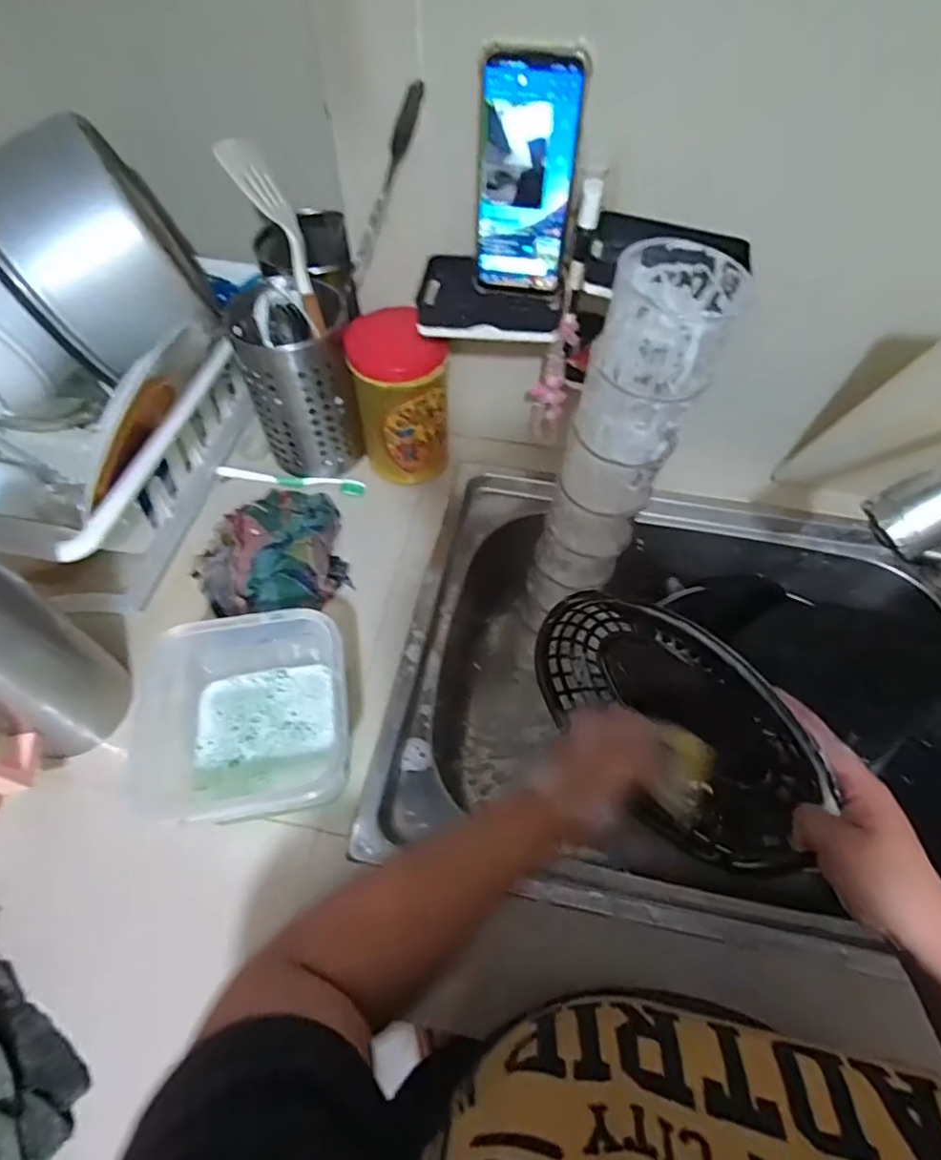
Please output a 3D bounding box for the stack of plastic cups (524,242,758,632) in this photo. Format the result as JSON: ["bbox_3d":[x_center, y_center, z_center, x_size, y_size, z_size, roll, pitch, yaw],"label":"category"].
[{"bbox_3d":[0.110,-0.085,0.459,0.090,0.315,0.072,7,57,4],"label":"stack of plastic cups"}]

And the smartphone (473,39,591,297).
[{"bbox_3d":[0.043,-0.311,0.457,0.078,0.163,0.006,12,49,10],"label":"smartphone"}]

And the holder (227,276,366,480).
[{"bbox_3d":[-0.182,-0.209,0.631,0.101,0.173,0.108,-13,58,-9],"label":"holder"}]

